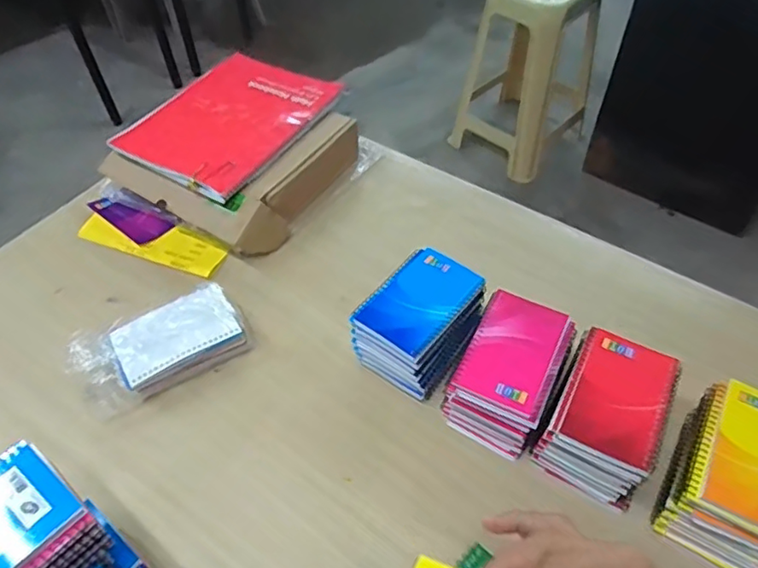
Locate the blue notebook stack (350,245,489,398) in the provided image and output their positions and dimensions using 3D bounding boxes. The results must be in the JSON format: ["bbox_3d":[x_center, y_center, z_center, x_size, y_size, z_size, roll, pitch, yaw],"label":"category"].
[{"bbox_3d":[0.047,0.043,0.649,0.099,0.083,0.138,31,58,24],"label":"blue notebook stack"}]

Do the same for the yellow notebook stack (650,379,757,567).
[{"bbox_3d":[0.325,0.173,0.533,0.099,0.085,0.144,25,56,20],"label":"yellow notebook stack"}]

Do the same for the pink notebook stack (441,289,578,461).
[{"bbox_3d":[0.136,0.089,0.608,0.094,0.074,0.140,23,55,19],"label":"pink notebook stack"}]

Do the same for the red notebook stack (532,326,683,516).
[{"bbox_3d":[0.224,0.128,0.575,0.098,0.086,0.140,24,55,19],"label":"red notebook stack"}]

